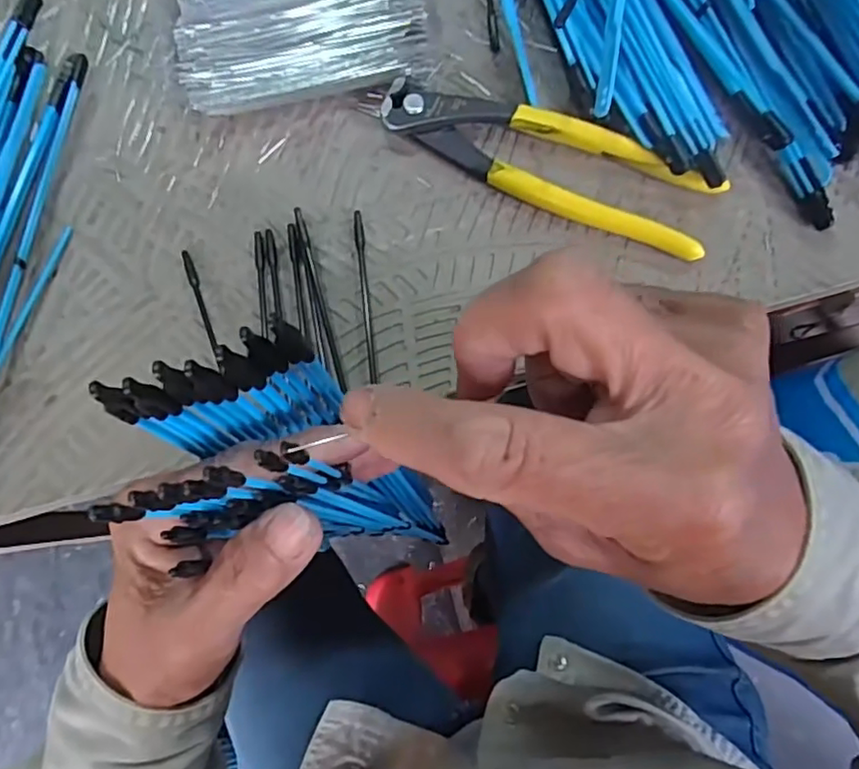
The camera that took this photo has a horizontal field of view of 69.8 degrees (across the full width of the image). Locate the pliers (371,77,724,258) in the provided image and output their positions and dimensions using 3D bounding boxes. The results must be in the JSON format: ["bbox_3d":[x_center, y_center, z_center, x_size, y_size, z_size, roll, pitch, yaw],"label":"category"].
[{"bbox_3d":[0.055,-0.109,0.297,0.163,0.020,0.043,22,81,7],"label":"pliers"}]

